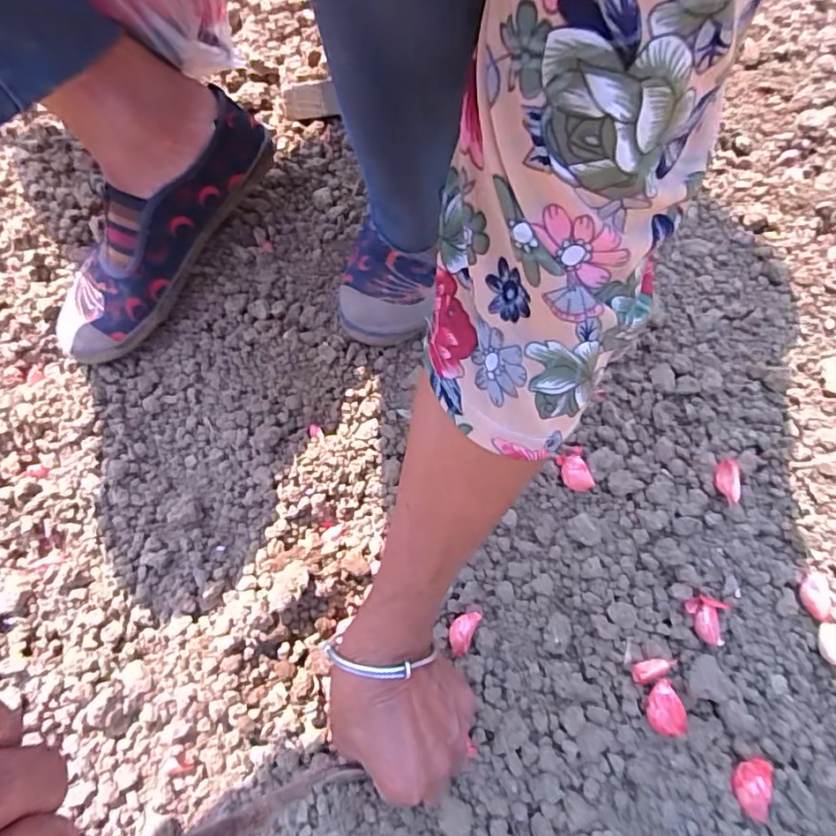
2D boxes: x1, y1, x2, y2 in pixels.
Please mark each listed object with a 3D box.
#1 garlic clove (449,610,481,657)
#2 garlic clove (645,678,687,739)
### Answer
[{"bbox_3d":[0.032,0.151,0.402,0.017,0.010,0.032,24,76,7],"label":"garlic clove"},{"bbox_3d":[0.160,0.190,0.373,0.018,0.028,0.032,-5,75,-1],"label":"garlic clove"}]

